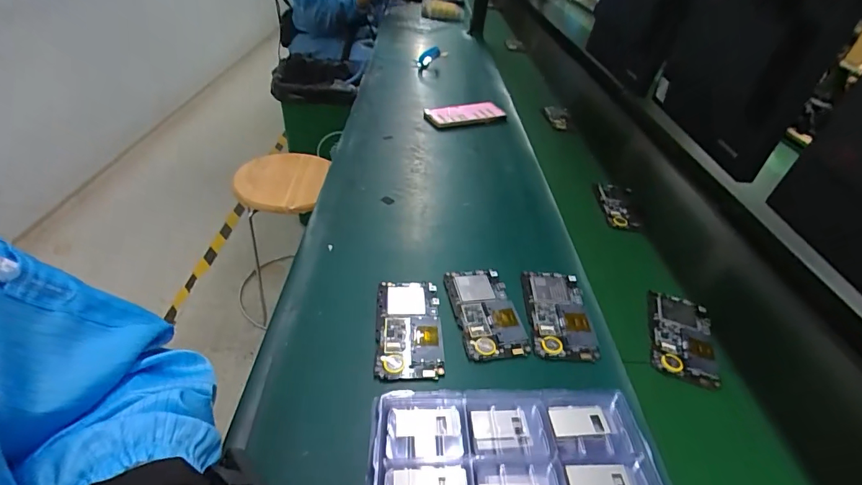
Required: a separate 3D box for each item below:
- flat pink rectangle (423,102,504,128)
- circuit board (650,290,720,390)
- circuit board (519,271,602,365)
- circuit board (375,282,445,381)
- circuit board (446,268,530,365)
[{"bbox_3d":[0.071,-0.268,0.908,0.163,0.023,0.072,-17,42,-22],"label":"flat pink rectangle"},{"bbox_3d":[0.278,0.103,0.485,0.065,0.010,0.118,15,40,16],"label":"circuit board"},{"bbox_3d":[0.141,0.079,0.482,0.064,0.014,0.121,2,39,0],"label":"circuit board"},{"bbox_3d":[-0.023,0.088,0.454,0.065,0.012,0.123,-1,39,-3],"label":"circuit board"},{"bbox_3d":[0.059,0.075,0.477,0.066,0.011,0.122,-6,39,-9],"label":"circuit board"}]

